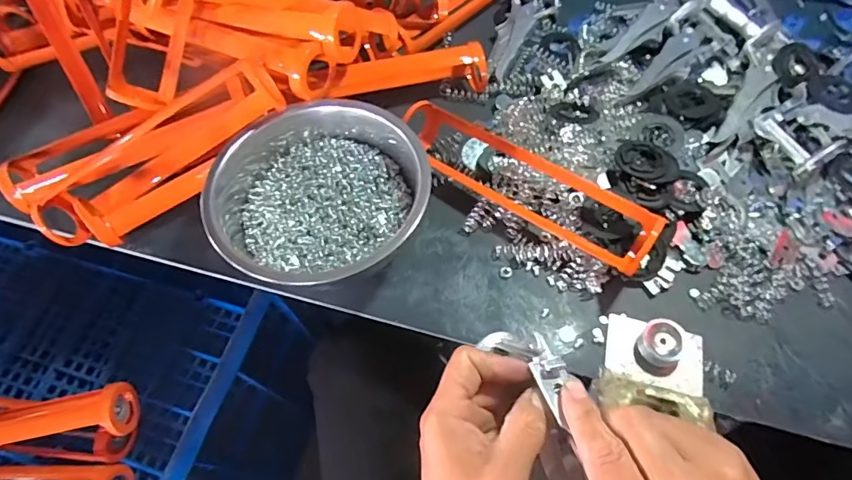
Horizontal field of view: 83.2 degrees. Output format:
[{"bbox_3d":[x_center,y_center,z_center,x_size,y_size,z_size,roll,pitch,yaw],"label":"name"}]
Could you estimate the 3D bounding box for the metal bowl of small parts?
[{"bbox_3d":[-0.087,-0.038,0.434,0.173,0.079,0.163,-1,61,2],"label":"metal bowl of small parts"}]

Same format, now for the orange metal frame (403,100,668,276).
[{"bbox_3d":[0.087,-0.054,0.440,0.246,0.063,0.051,36,69,21],"label":"orange metal frame"}]

